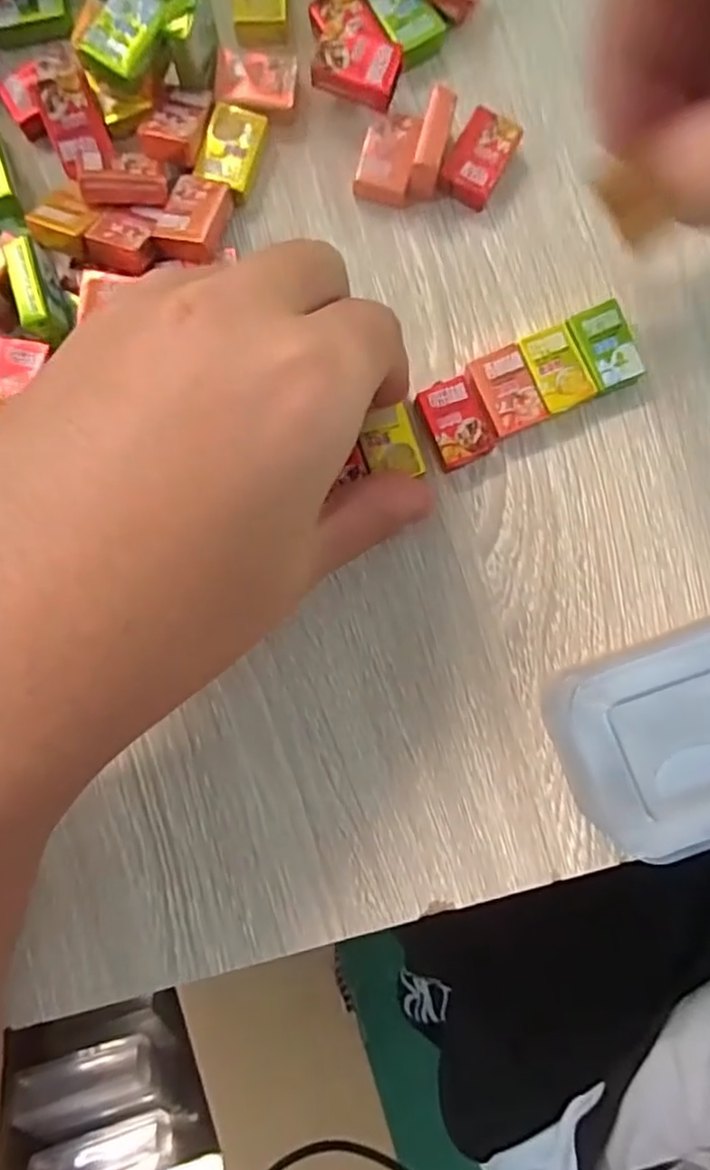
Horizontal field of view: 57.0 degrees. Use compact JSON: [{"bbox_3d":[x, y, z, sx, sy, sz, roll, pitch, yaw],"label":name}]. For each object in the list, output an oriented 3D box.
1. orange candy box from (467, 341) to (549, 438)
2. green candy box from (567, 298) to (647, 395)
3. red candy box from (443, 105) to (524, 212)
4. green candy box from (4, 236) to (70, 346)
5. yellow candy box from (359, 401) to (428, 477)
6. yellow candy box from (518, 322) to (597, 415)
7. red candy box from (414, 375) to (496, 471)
[{"bbox_3d":[0.047,-0.060,0.204,0.018,0.008,0.027,-21,88,-1],"label":"orange candy box"},{"bbox_3d":[0.078,-0.074,0.204,0.017,0.010,0.027,-20,88,0],"label":"green candy box"},{"bbox_3d":[0.040,-0.135,0.208,0.017,0.008,0.027,26,88,1],"label":"red candy box"},{"bbox_3d":[-0.092,-0.085,0.191,0.010,0.015,0.029,-12,88,0],"label":"green candy box"},{"bbox_3d":[0.011,-0.043,0.201,0.017,0.004,0.022,-18,91,-2],"label":"yellow candy box"},{"bbox_3d":[0.063,-0.067,0.204,0.016,0.008,0.026,-22,88,-1],"label":"yellow candy box"},{"bbox_3d":[0.031,-0.050,0.204,0.019,0.008,0.026,-25,88,-1],"label":"red candy box"}]

